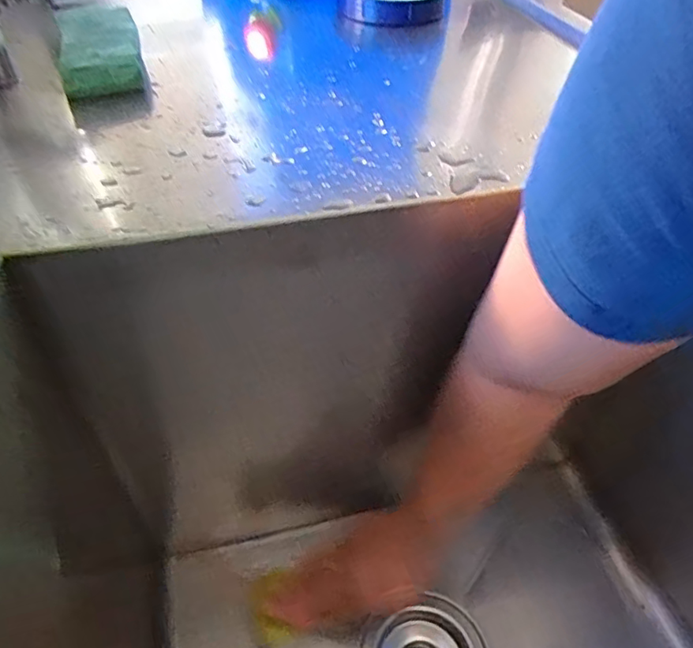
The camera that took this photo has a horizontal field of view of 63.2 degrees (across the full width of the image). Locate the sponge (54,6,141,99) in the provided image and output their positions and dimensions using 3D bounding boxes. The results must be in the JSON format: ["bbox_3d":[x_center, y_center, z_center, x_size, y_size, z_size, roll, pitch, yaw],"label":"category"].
[{"bbox_3d":[-0.209,-0.237,0.478,0.060,0.034,0.118,-13,46,-14],"label":"sponge"}]

